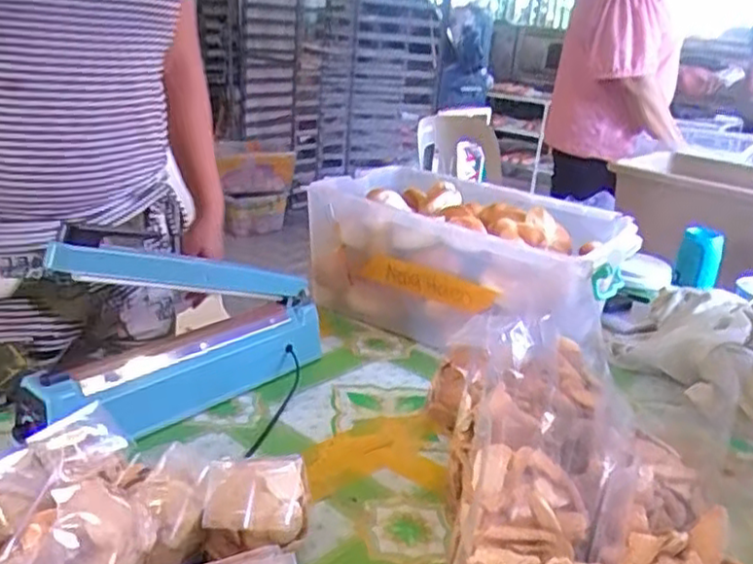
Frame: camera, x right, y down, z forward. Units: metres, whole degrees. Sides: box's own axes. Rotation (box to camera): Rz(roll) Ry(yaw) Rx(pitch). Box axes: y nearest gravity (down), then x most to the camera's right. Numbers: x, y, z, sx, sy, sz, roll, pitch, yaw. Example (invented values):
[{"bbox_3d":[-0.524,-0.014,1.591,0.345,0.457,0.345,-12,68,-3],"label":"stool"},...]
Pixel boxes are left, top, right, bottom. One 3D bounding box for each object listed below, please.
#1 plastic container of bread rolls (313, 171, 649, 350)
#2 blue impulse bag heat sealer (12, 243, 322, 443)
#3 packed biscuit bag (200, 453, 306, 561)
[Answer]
[{"bbox_3d":[0.150,-0.036,1.137,0.477,0.198,0.302,15,23,26],"label":"plastic container of bread rolls"},{"bbox_3d":[-0.219,0.039,0.838,0.398,0.222,0.069,-13,27,-41],"label":"blue impulse bag heat sealer"},{"bbox_3d":[-0.105,0.185,0.614,0.081,0.042,0.077,4,55,-11],"label":"packed biscuit bag"}]

